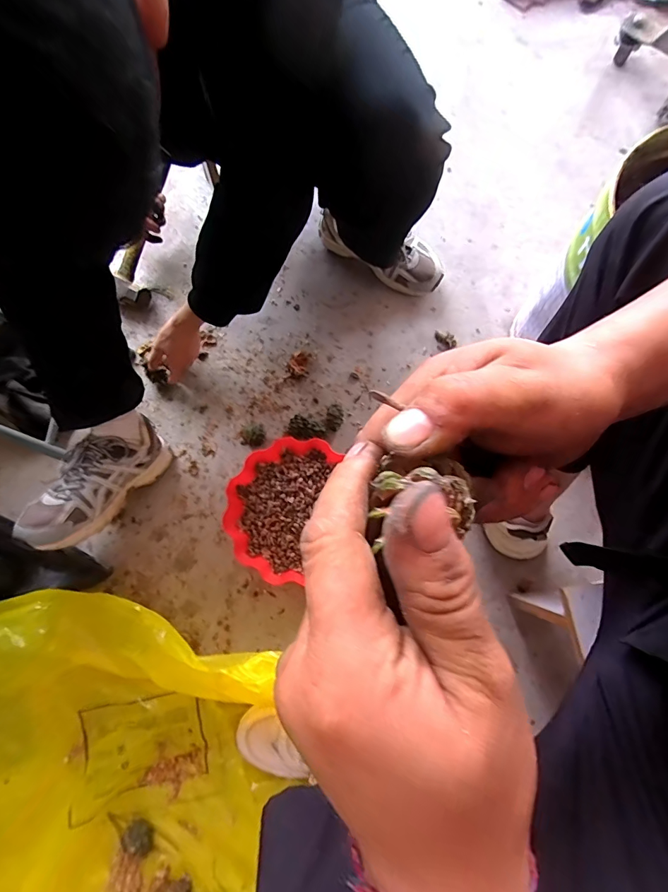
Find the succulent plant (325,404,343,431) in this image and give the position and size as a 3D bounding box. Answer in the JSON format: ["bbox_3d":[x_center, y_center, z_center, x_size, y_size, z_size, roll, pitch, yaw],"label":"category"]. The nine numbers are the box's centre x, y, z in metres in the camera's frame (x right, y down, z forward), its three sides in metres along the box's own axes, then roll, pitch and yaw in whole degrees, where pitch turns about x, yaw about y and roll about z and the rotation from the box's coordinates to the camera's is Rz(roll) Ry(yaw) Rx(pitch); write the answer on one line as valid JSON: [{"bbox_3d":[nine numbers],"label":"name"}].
[{"bbox_3d":[0.001,-0.050,0.737,0.030,0.031,0.042,4,75,2],"label":"succulent plant"}]

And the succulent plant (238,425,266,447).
[{"bbox_3d":[-0.144,-0.020,0.724,0.048,0.037,0.039,21,76,6],"label":"succulent plant"}]

